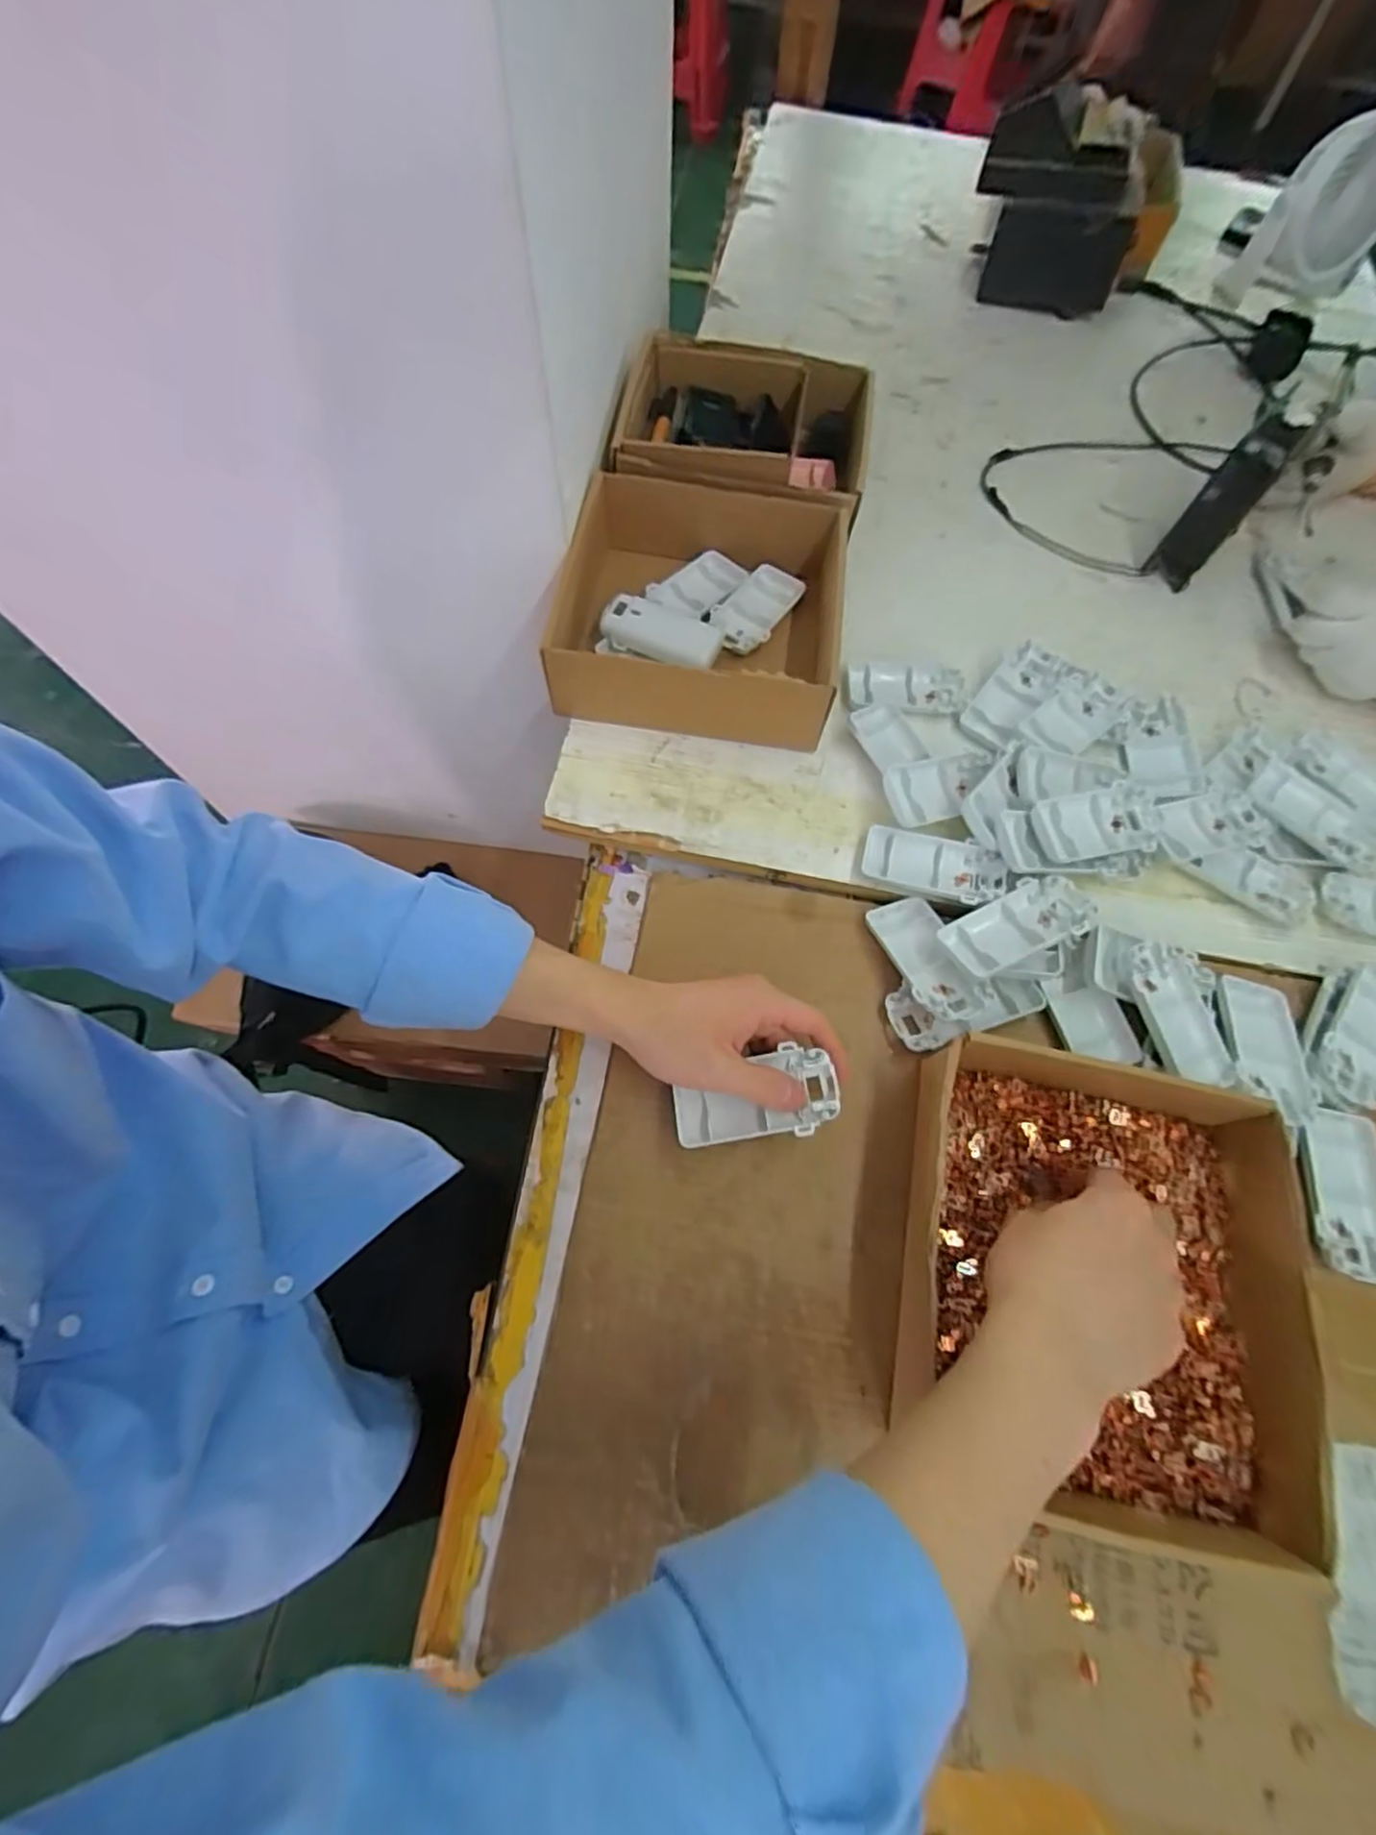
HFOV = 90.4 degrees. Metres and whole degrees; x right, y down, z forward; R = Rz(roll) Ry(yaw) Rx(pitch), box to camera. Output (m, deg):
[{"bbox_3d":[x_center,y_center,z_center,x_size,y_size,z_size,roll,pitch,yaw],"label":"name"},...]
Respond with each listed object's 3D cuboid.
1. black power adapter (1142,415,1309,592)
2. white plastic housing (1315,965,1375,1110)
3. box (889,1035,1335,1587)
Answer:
[{"bbox_3d":[0.457,-0.352,0.588,0.041,0.126,0.032,37,50,11],"label":"black power adapter"},{"bbox_3d":[0.451,0.075,0.452,0.050,0.020,0.106,39,71,12],"label":"white plastic housing"},{"bbox_3d":[0.209,0.184,0.357,0.195,0.064,0.204,14,68,2],"label":"box"}]

